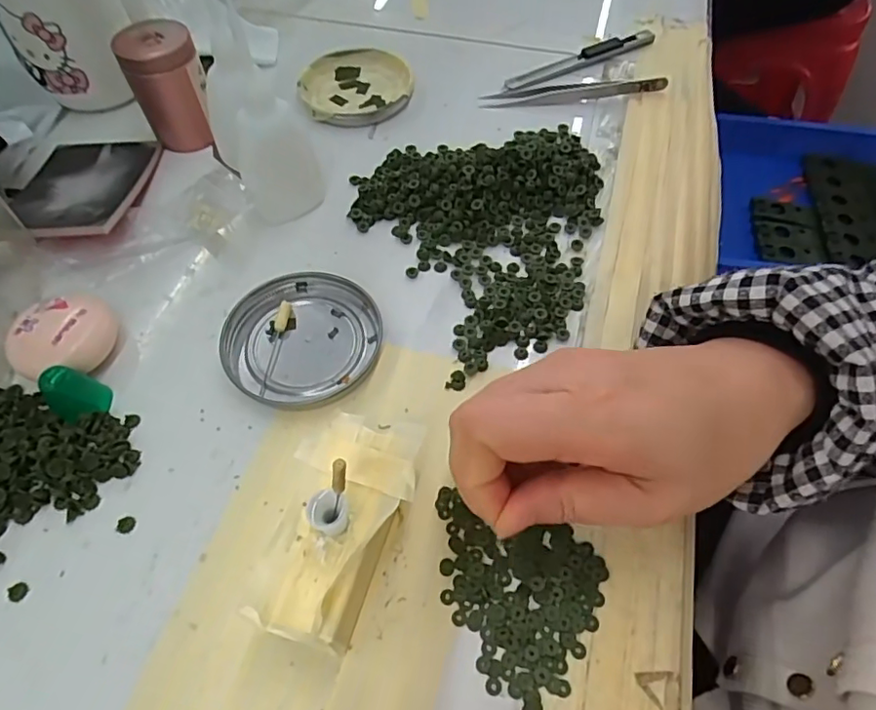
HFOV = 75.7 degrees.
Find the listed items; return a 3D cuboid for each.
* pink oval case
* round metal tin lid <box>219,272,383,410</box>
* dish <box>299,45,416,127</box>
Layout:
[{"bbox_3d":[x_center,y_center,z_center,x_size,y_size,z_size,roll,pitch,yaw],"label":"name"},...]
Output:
[{"bbox_3d":[-0.185,-0.007,0.279,0.045,0.022,0.038,-16,59,-10],"label":"pink oval case"},{"bbox_3d":[-0.069,-0.010,0.289,0.081,0.013,0.072,-33,64,-19],"label":"round metal tin lid"},{"bbox_3d":[-0.060,-0.194,0.405,0.078,0.009,0.080,0,58,0],"label":"dish"}]

